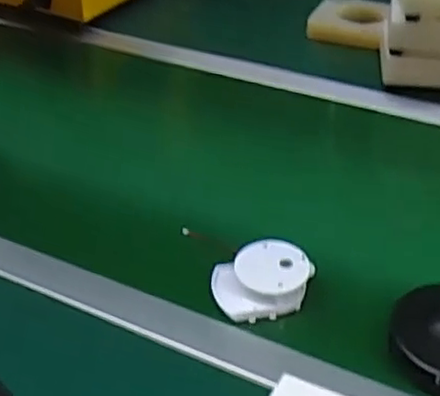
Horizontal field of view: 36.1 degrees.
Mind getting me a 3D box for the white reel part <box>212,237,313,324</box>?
[{"bbox_3d":[0.035,0.070,0.590,0.079,0.031,0.065,-12,39,-15],"label":"white reel part"}]

